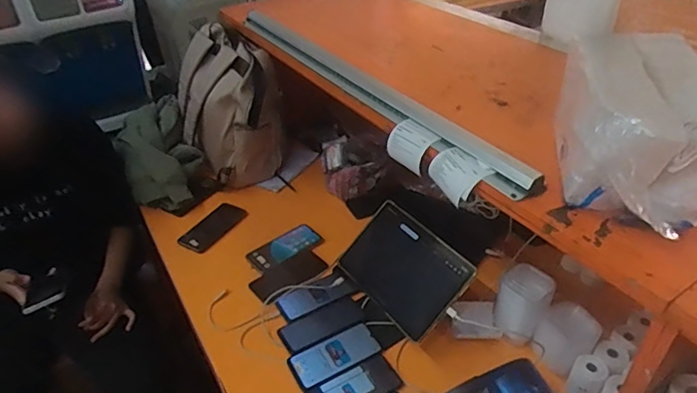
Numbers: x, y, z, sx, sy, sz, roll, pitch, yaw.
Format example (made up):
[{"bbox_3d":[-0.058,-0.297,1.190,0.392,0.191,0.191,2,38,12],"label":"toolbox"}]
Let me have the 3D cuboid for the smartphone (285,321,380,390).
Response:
[{"bbox_3d":[-0.025,0.288,0.938,0.167,0.012,0.081,-17,45,-26],"label":"smartphone"}]

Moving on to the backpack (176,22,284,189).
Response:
[{"bbox_3d":[-0.305,-0.209,1.327,0.250,0.361,0.188,-13,37,-14],"label":"backpack"}]

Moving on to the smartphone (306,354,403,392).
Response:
[{"bbox_3d":[0.005,0.334,0.882,0.165,0.015,0.070,-20,39,-23],"label":"smartphone"}]

